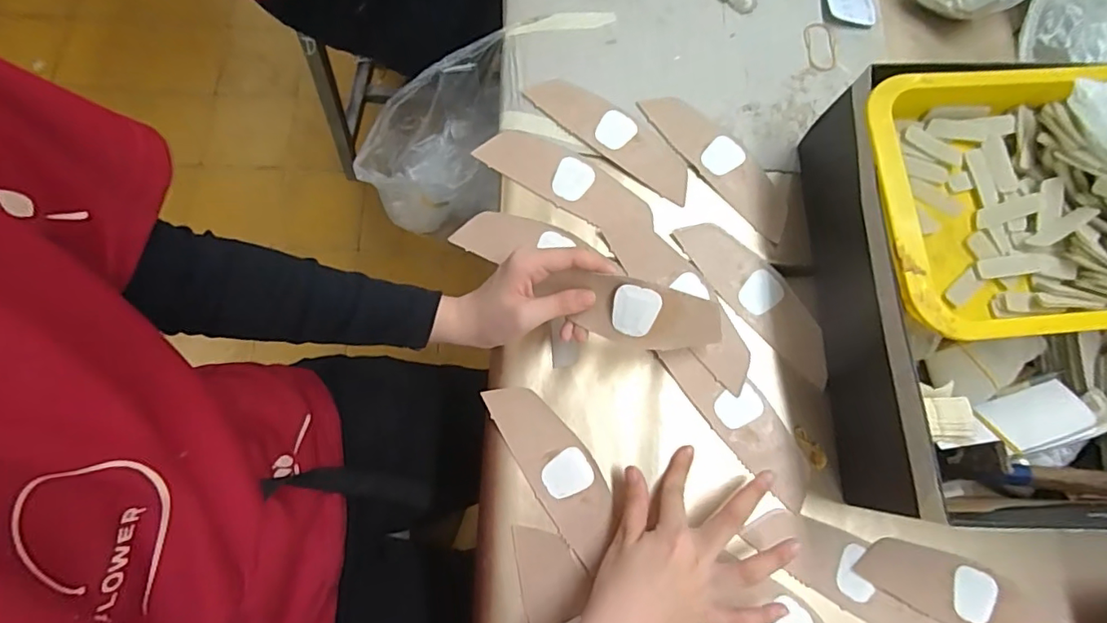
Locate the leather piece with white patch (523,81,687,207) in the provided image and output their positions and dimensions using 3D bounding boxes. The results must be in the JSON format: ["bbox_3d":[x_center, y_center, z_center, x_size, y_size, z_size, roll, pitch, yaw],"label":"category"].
[{"bbox_3d":[0.056,-0.166,0.505,0.170,0.006,0.048,35,77,7],"label":"leather piece with white patch"}]

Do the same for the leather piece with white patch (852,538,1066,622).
[{"bbox_3d":[0.324,0.225,0.418,0.171,0.004,0.051,28,76,5],"label":"leather piece with white patch"}]

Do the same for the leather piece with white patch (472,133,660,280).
[{"bbox_3d":[0.025,-0.112,0.490,0.187,0.004,0.062,35,77,7],"label":"leather piece with white patch"}]

